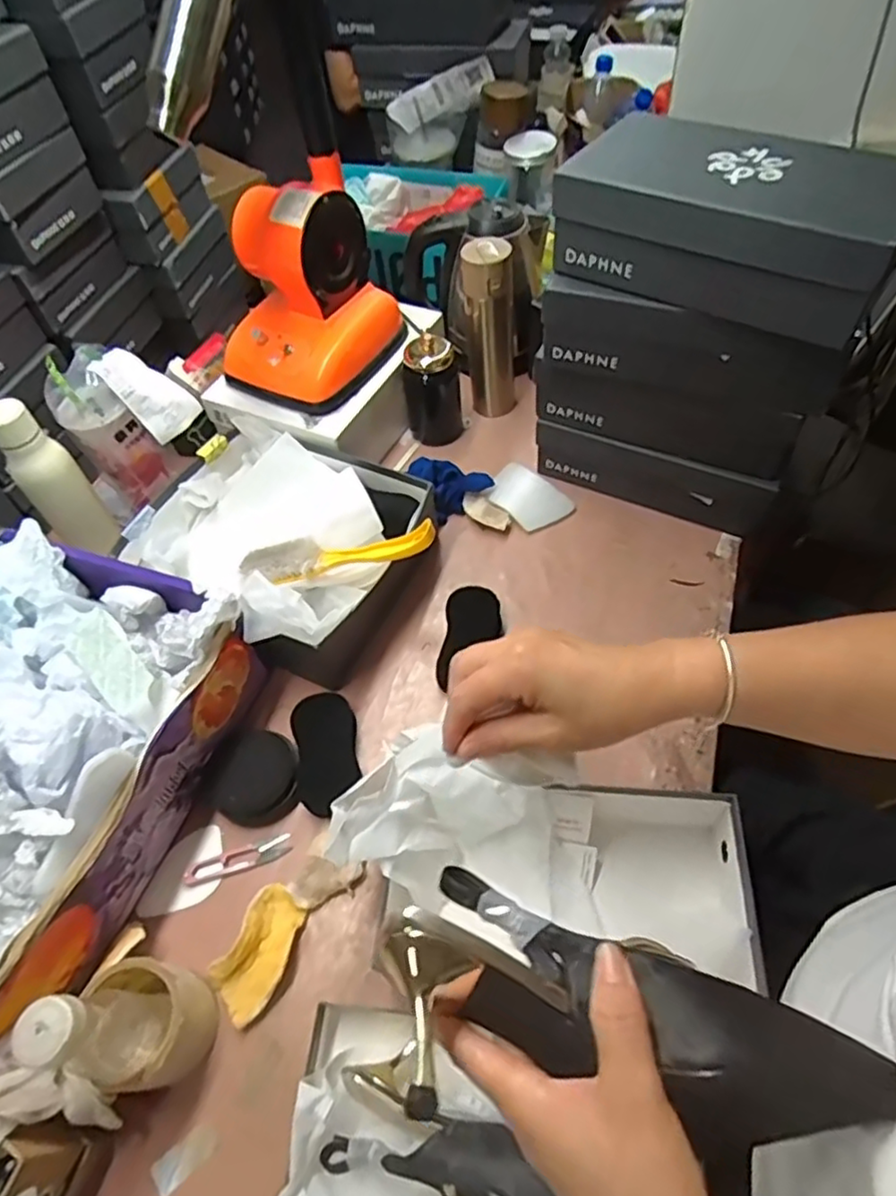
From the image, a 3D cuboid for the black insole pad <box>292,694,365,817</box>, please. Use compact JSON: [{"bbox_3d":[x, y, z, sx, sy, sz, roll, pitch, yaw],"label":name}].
[{"bbox_3d":[-0.128,0.159,0.688,0.061,0.021,0.125,-13,56,-4],"label":"black insole pad"}]

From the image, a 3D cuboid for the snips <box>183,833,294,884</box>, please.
[{"bbox_3d":[-0.208,0.260,0.653,0.106,0.006,0.022,-16,56,-6],"label":"snips"}]

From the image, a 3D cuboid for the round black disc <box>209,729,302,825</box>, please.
[{"bbox_3d":[-0.198,0.184,0.681,0.087,0.026,0.092,-2,55,3],"label":"round black disc"}]

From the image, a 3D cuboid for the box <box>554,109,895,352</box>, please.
[{"bbox_3d":[0.262,-0.355,0.615,0.294,0.102,0.146,26,61,21],"label":"box"}]

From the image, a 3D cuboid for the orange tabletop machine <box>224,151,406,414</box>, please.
[{"bbox_3d":[-0.185,-0.380,0.843,0.171,0.229,0.196,22,60,18],"label":"orange tabletop machine"}]

